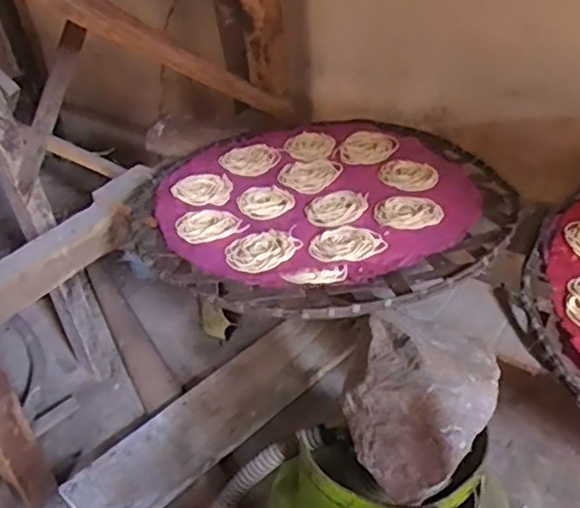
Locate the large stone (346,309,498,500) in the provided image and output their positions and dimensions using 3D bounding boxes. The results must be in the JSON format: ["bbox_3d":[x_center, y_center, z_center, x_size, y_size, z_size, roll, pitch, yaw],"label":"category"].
[{"bbox_3d":[0.108,0.126,0.530,0.119,0.105,0.127,-4,36,3],"label":"large stone"}]

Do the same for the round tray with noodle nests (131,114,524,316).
[{"bbox_3d":[0.031,-0.069,0.731,0.409,0.032,0.435,-4,36,3],"label":"round tray with noodle nests"}]

